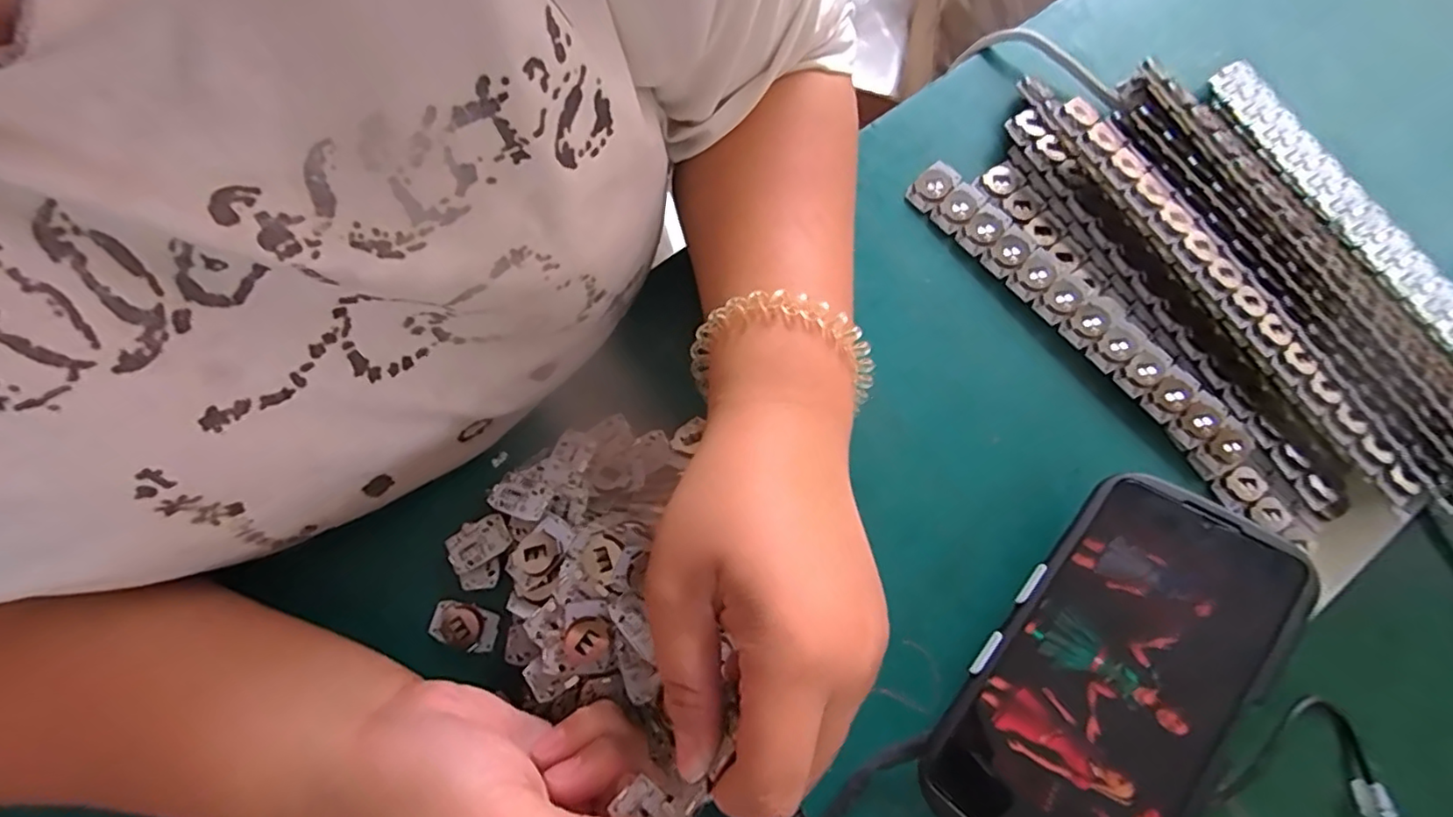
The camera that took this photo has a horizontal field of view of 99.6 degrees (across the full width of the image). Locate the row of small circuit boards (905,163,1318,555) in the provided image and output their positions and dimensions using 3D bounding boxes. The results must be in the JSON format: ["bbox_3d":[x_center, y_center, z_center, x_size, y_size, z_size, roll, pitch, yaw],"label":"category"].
[{"bbox_3d":[0.197,-0.034,0.318,0.037,0.008,0.261,-38,78,-9],"label":"row of small circuit boards"}]

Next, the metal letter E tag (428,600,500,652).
[{"bbox_3d":[-0.120,0.099,0.279,0.030,0.006,0.019,13,78,-2],"label":"metal letter E tag"}]

